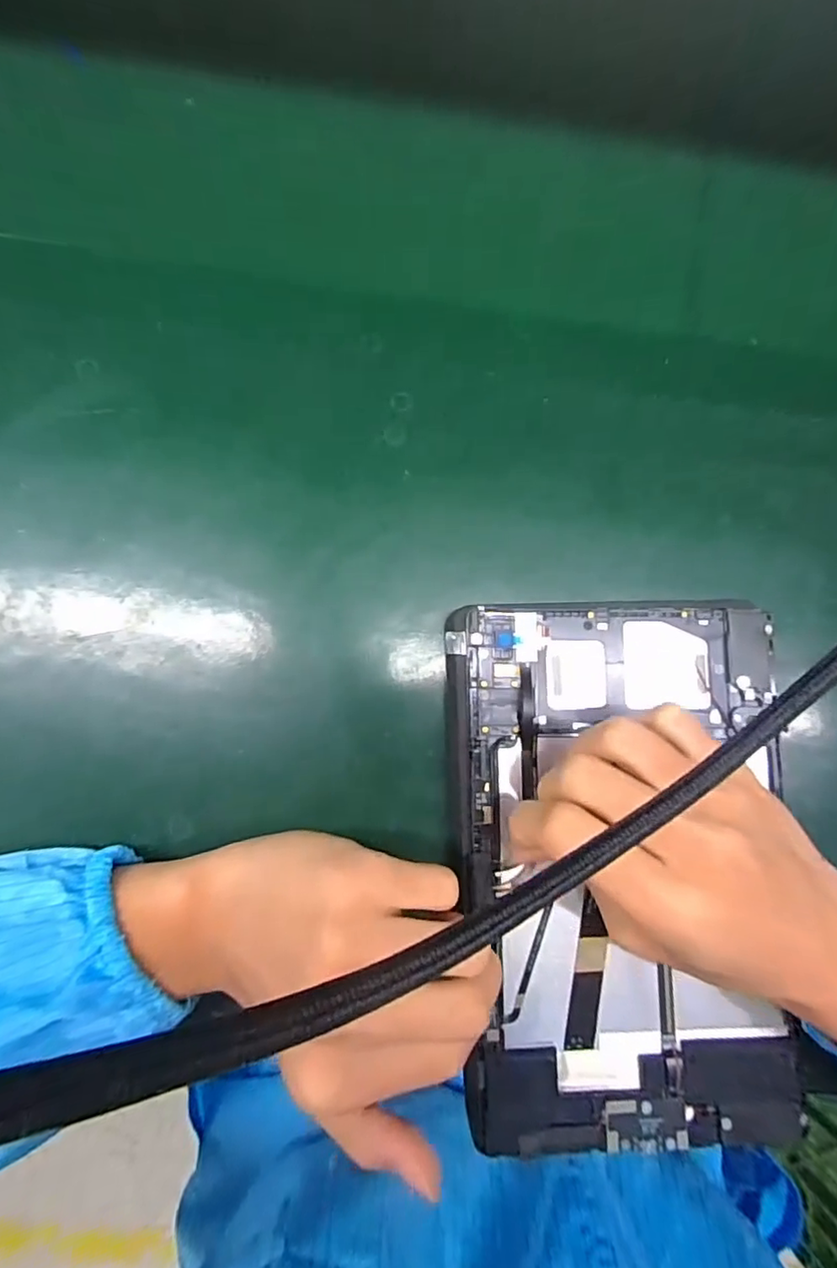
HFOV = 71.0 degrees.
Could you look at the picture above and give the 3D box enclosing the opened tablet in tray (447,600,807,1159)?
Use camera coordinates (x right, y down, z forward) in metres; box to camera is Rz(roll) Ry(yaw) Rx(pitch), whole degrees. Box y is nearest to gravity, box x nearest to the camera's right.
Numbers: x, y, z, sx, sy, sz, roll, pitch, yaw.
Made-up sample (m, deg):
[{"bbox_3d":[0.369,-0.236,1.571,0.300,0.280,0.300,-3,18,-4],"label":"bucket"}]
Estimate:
[{"bbox_3d":[0.096,0.105,0.274,0.154,0.013,0.241,-2,85,-3],"label":"opened tablet in tray"}]

